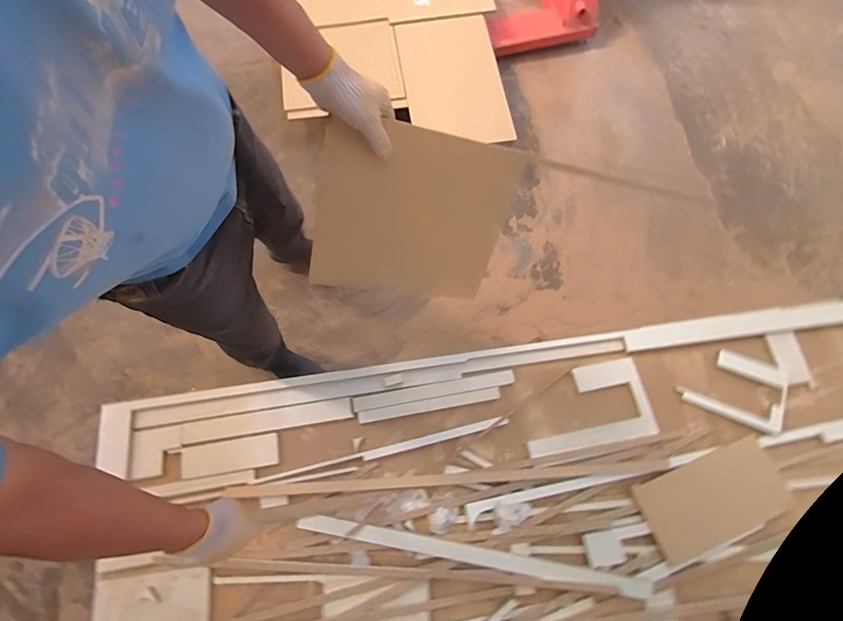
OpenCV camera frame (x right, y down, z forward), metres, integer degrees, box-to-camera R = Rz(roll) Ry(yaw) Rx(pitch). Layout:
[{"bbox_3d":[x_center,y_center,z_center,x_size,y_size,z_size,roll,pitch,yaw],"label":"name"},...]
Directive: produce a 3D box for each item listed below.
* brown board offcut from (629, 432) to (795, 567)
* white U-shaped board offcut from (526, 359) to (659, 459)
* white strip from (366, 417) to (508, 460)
[{"bbox_3d":[0.795,0.514,1.076,0.392,0.020,0.208,-19,72,-7],"label":"brown board offcut"},{"bbox_3d":[0.479,0.284,1.167,0.376,0.018,0.221,-10,71,-4],"label":"white U-shaped board offcut"},{"bbox_3d":[0.043,0.369,1.143,0.424,0.025,0.023,-13,71,-5],"label":"white strip"}]

